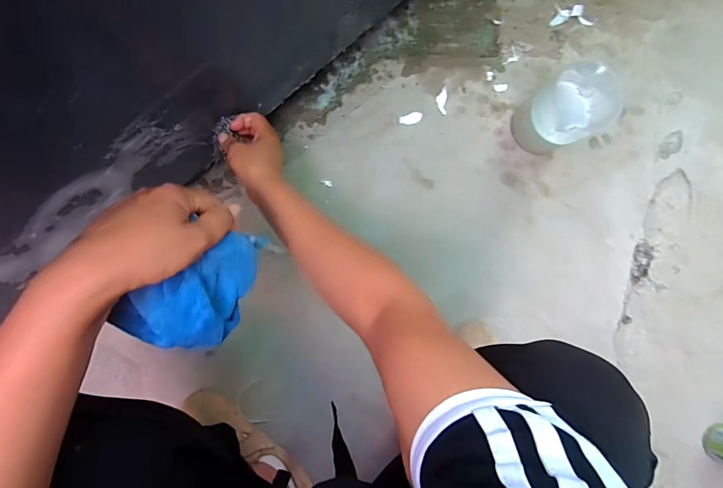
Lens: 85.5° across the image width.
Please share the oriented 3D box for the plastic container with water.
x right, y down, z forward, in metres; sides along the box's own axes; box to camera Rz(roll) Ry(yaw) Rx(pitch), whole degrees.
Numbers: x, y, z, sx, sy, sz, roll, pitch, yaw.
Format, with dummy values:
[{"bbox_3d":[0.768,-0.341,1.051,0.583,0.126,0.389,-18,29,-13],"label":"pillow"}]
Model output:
[{"bbox_3d":[0.333,-0.220,0.657,0.110,0.127,0.106,-29,92,-6],"label":"plastic container with water"}]

